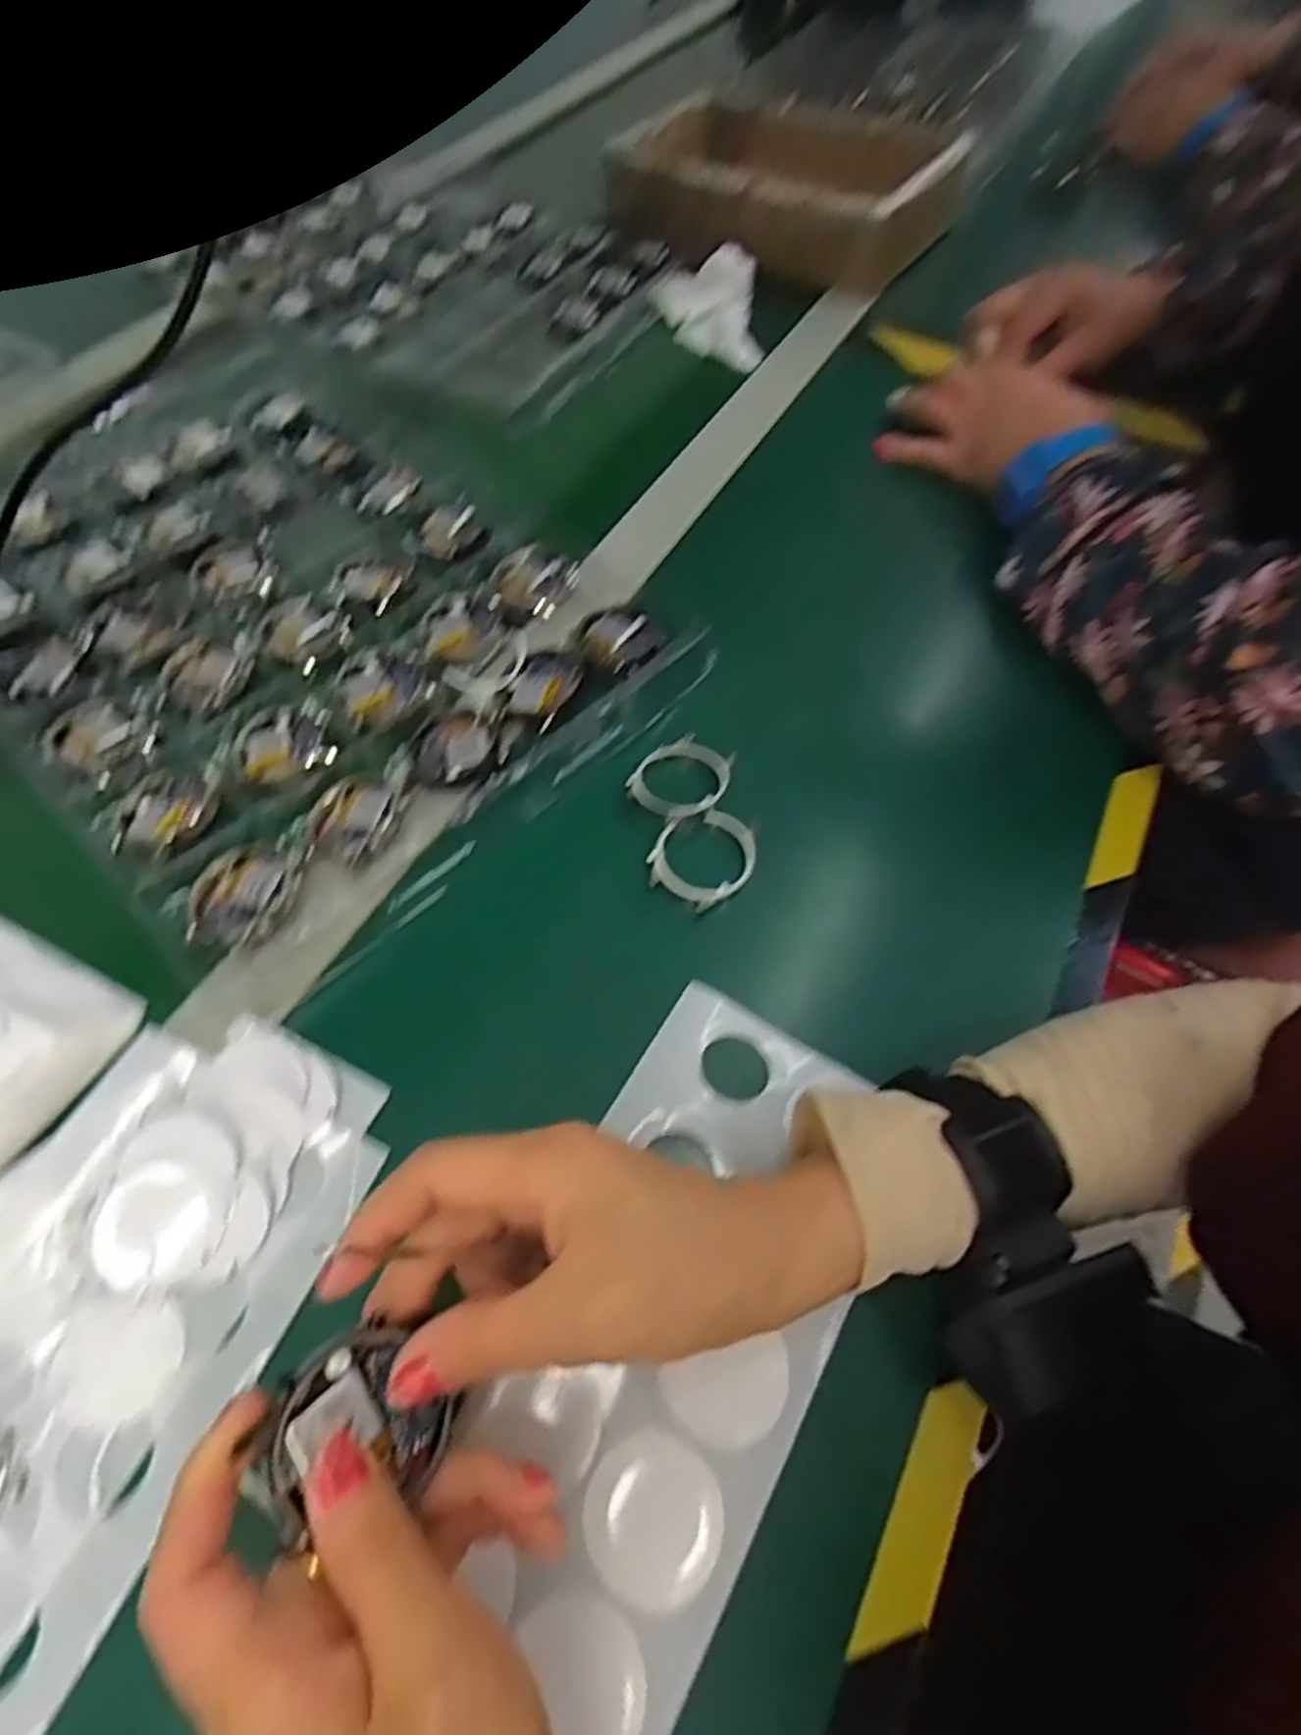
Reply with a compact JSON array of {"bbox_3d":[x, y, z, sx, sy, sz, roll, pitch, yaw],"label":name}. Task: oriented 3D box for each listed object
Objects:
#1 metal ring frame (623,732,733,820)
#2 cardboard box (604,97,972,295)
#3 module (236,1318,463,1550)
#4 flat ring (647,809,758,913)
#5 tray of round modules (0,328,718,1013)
[{"bbox_3d":[0.015,-0.045,0.382,0.045,0.005,0.048,26,62,13],"label":"metal ring frame"},{"bbox_3d":[0.101,-0.574,0.659,0.280,0.072,0.158,26,62,14],"label":"cardboard box"},{"bbox_3d":[-0.076,0.147,0.200,0.044,0.010,0.044,13,66,-32],"label":"module"},{"bbox_3d":[0.026,-0.006,0.363,0.046,0.006,0.049,1,59,-1],"label":"flat ring"},{"bbox_3d":[-0.222,-0.159,0.440,0.292,0.018,0.439,-40,68,-22],"label":"tray of round modules"}]

